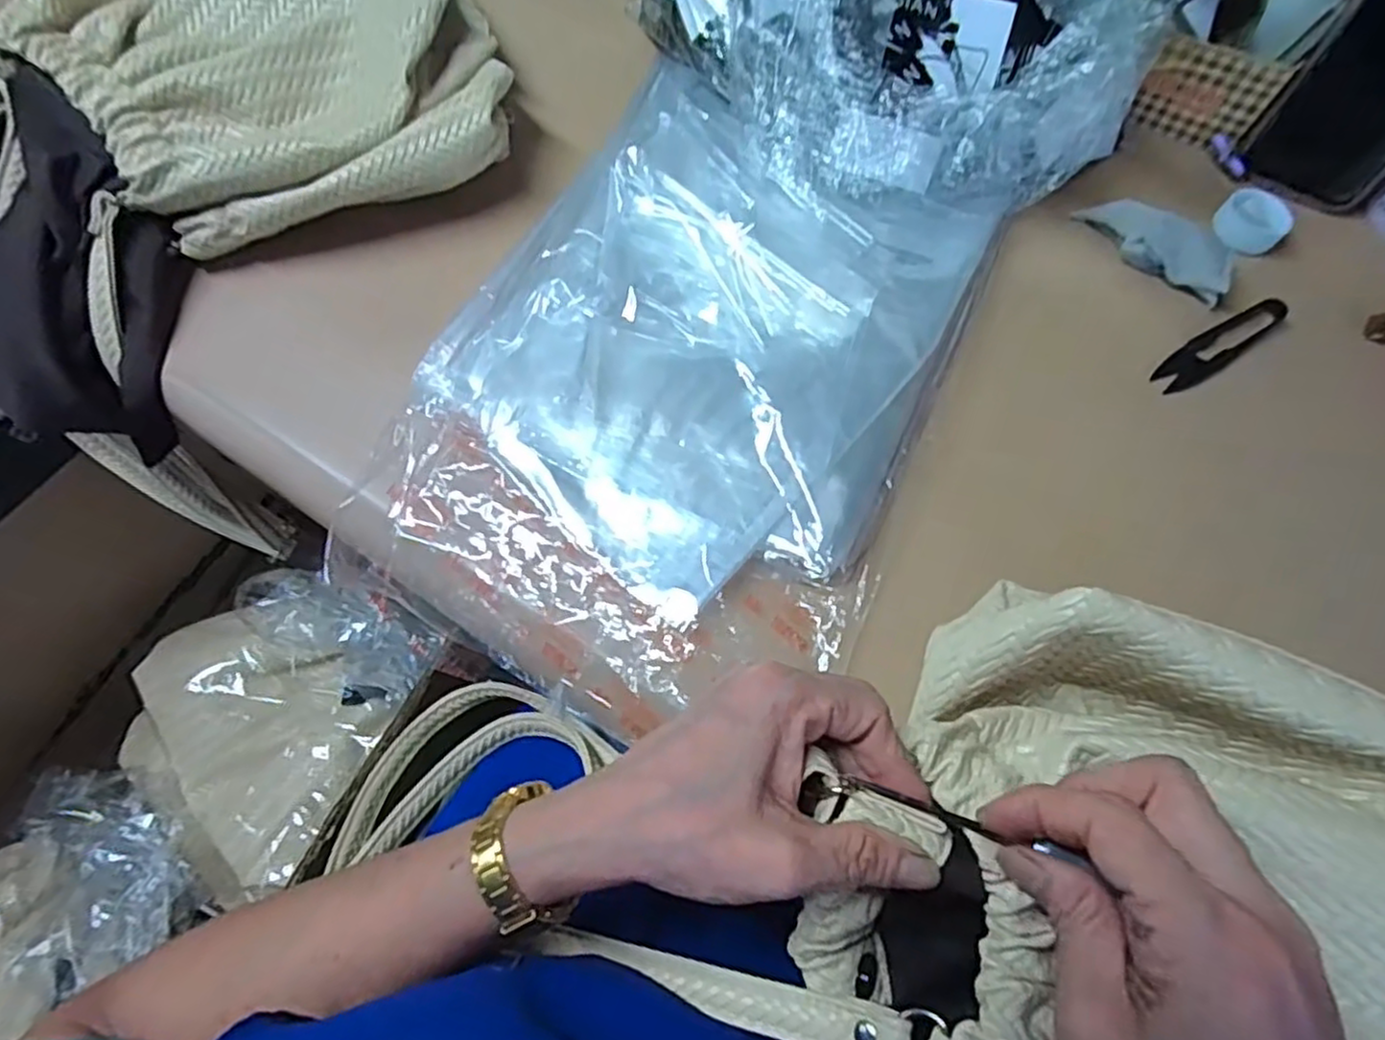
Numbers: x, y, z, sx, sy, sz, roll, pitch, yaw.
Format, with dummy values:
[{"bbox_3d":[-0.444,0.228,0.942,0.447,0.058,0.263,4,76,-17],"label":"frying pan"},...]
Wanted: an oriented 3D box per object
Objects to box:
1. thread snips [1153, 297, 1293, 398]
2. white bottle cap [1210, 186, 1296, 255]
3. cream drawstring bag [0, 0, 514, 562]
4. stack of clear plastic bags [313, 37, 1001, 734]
[{"bbox_3d":[0.322,-0.108,0.433,0.105,0.005,0.023,-33,72,-14],"label":"thread snips"},{"bbox_3d":[0.367,-0.195,0.467,0.042,0.017,0.043,0,68,-1],"label":"white bottle cap"},{"bbox_3d":[-0.306,-0.238,0.469,0.335,0.114,0.401,31,70,11],"label":"cream drawstring bag"},{"bbox_3d":[0.001,-0.089,0.400,0.258,0.039,0.376,25,69,9],"label":"stack of clear plastic bags"}]

